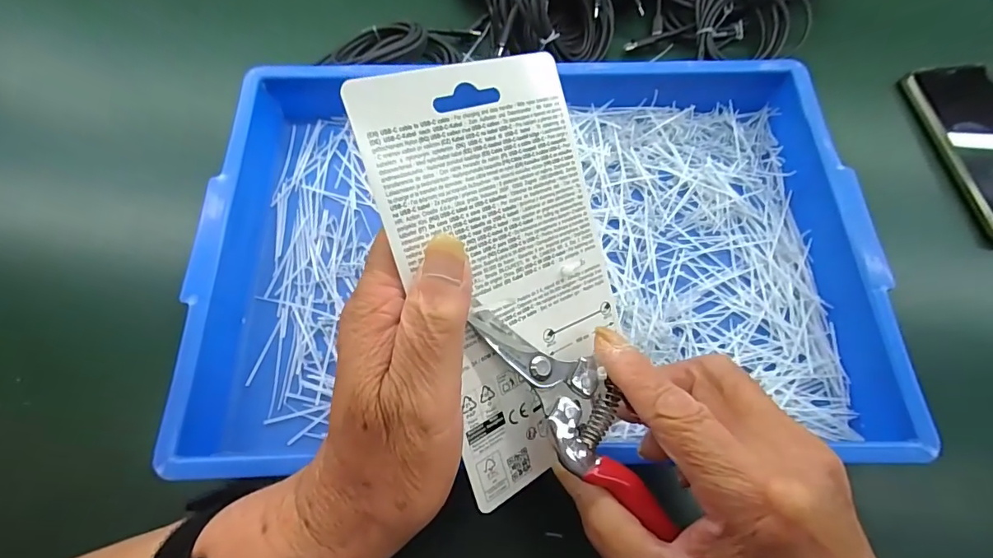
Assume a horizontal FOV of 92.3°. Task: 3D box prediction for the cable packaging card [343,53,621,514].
[{"bbox_3d":[0.010,-0.002,0.207,0.097,0.005,0.175,-22,103,-27],"label":"cable packaging card"}]

